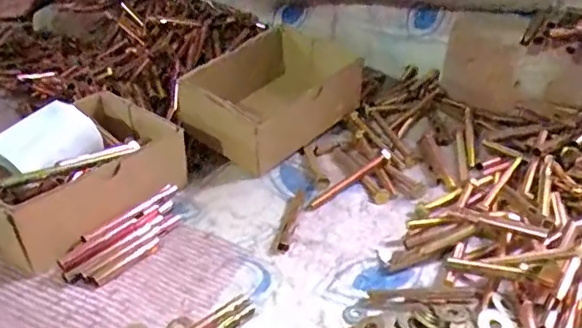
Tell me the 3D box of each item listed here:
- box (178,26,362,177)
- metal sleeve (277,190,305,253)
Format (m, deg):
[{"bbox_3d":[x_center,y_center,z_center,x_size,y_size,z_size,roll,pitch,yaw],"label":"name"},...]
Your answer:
[{"bbox_3d":[-0.018,-0.077,0.659,0.137,0.098,0.186,25,42,38],"label":"box"},{"bbox_3d":[0.001,0.054,0.538,0.013,0.007,0.083,4,33,11],"label":"metal sleeve"}]

